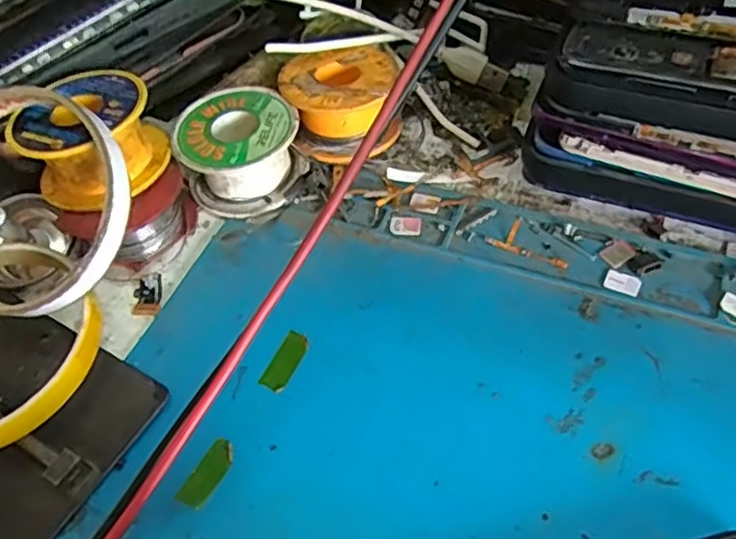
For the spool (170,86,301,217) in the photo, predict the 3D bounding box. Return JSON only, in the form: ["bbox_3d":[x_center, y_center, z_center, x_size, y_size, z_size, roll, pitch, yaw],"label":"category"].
[{"bbox_3d":[-0.055,-0.051,0.286,0.049,0.030,0.051,-16,52,-6],"label":"spool"}]

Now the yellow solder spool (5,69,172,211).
[{"bbox_3d":[-0.109,-0.051,0.261,0.052,0.035,0.050,-3,52,4],"label":"yellow solder spool"}]

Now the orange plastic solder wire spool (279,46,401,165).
[{"bbox_3d":[-0.010,-0.076,0.300,0.051,0.032,0.050,-3,52,4],"label":"orange plastic solder wire spool"}]

